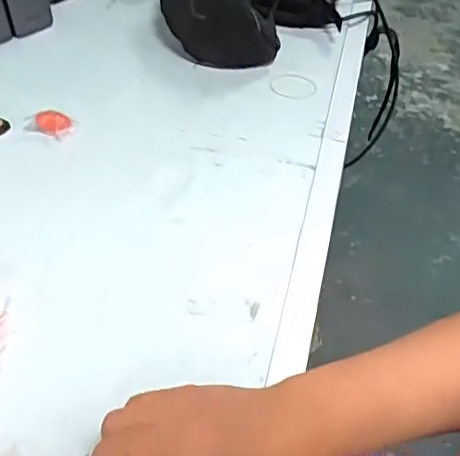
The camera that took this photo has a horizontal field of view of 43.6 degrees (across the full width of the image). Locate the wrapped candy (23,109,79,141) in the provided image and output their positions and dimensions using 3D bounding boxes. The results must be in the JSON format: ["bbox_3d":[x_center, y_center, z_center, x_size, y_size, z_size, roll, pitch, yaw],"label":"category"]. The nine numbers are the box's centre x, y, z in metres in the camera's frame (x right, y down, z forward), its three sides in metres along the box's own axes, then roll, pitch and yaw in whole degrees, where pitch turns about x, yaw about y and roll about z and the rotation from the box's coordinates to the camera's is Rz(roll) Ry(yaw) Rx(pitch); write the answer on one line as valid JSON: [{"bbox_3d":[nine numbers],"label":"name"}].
[{"bbox_3d":[-0.180,-0.104,0.575,0.050,0.019,0.022,13,47,12],"label":"wrapped candy"}]

